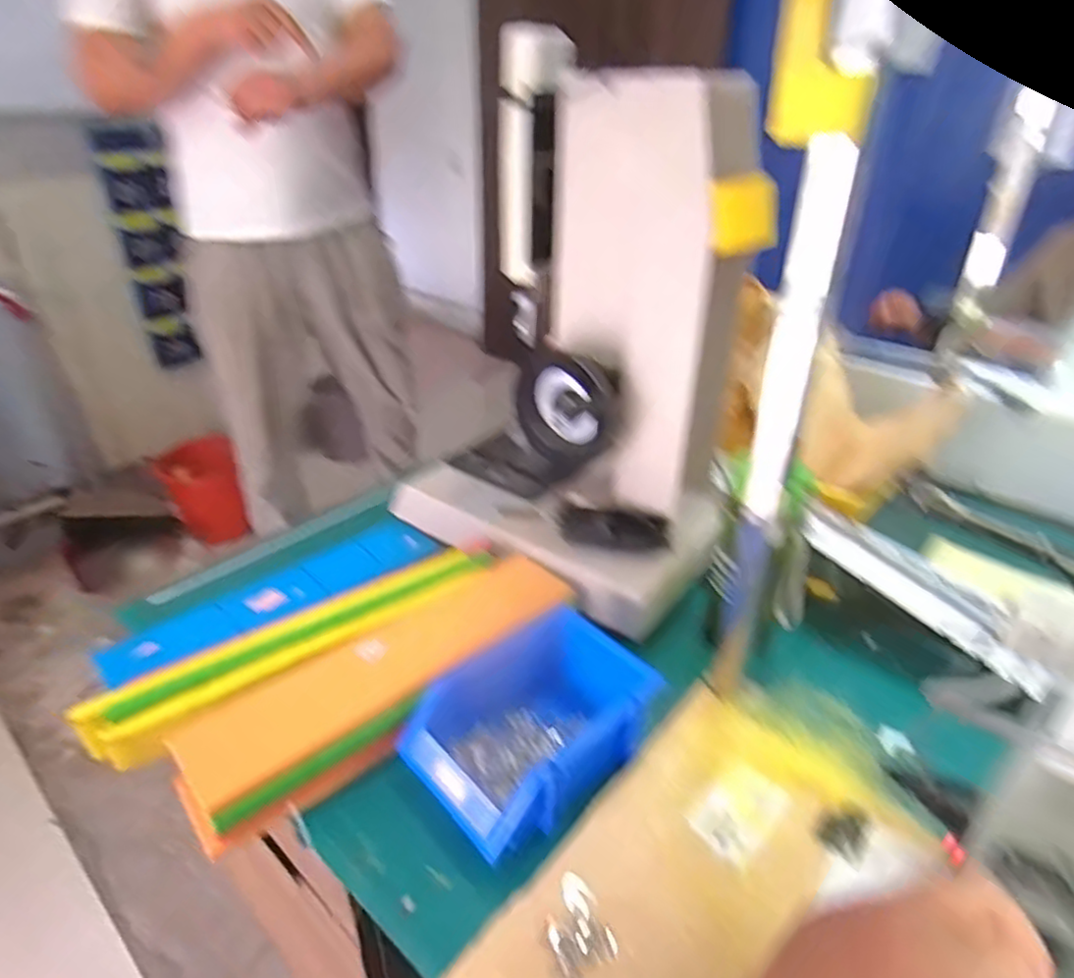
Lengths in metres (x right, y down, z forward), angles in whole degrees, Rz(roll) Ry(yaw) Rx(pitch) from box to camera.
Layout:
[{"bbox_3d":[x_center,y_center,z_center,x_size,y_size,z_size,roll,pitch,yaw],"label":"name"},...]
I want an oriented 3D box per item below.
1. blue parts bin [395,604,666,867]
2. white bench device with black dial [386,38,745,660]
[{"bbox_3d":[-0.003,0.188,0.542,0.185,0.070,0.133,-25,41,-35],"label":"blue parts bin"},{"bbox_3d":[0.031,-0.137,0.661,0.314,0.453,0.183,25,39,32],"label":"white bench device with black dial"}]

